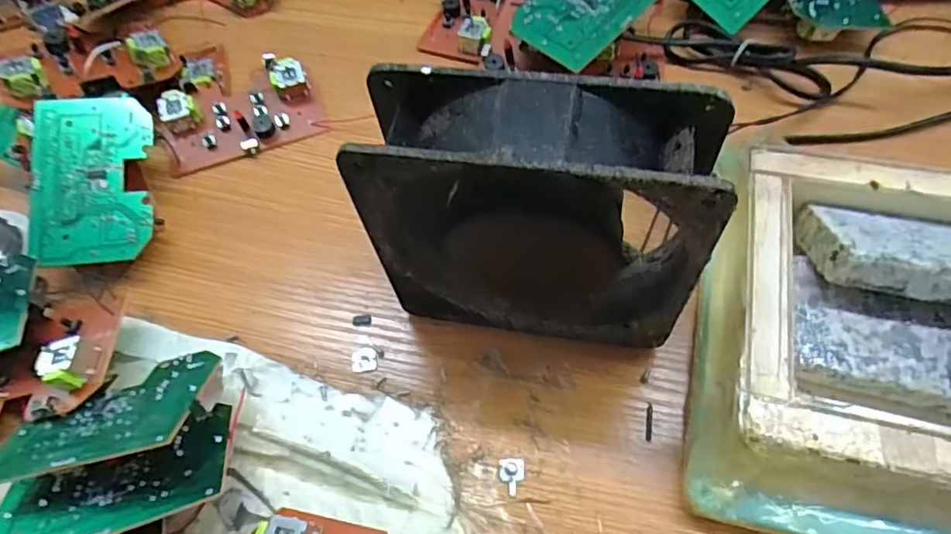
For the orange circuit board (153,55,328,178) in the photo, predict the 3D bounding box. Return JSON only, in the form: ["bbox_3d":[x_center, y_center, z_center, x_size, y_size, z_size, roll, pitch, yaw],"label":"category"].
[{"bbox_3d":[-0.137,-0.091,0.336,0.089,0.020,0.047,-27,63,-10],"label":"orange circuit board"}]

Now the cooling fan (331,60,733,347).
[{"bbox_3d":[0.023,-0.014,0.225,0.118,0.122,0.044,10,63,9],"label":"cooling fan"}]

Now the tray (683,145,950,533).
[{"bbox_3d":[0.222,0.040,0.224,0.260,0.045,0.164,10,63,9],"label":"tray"}]

